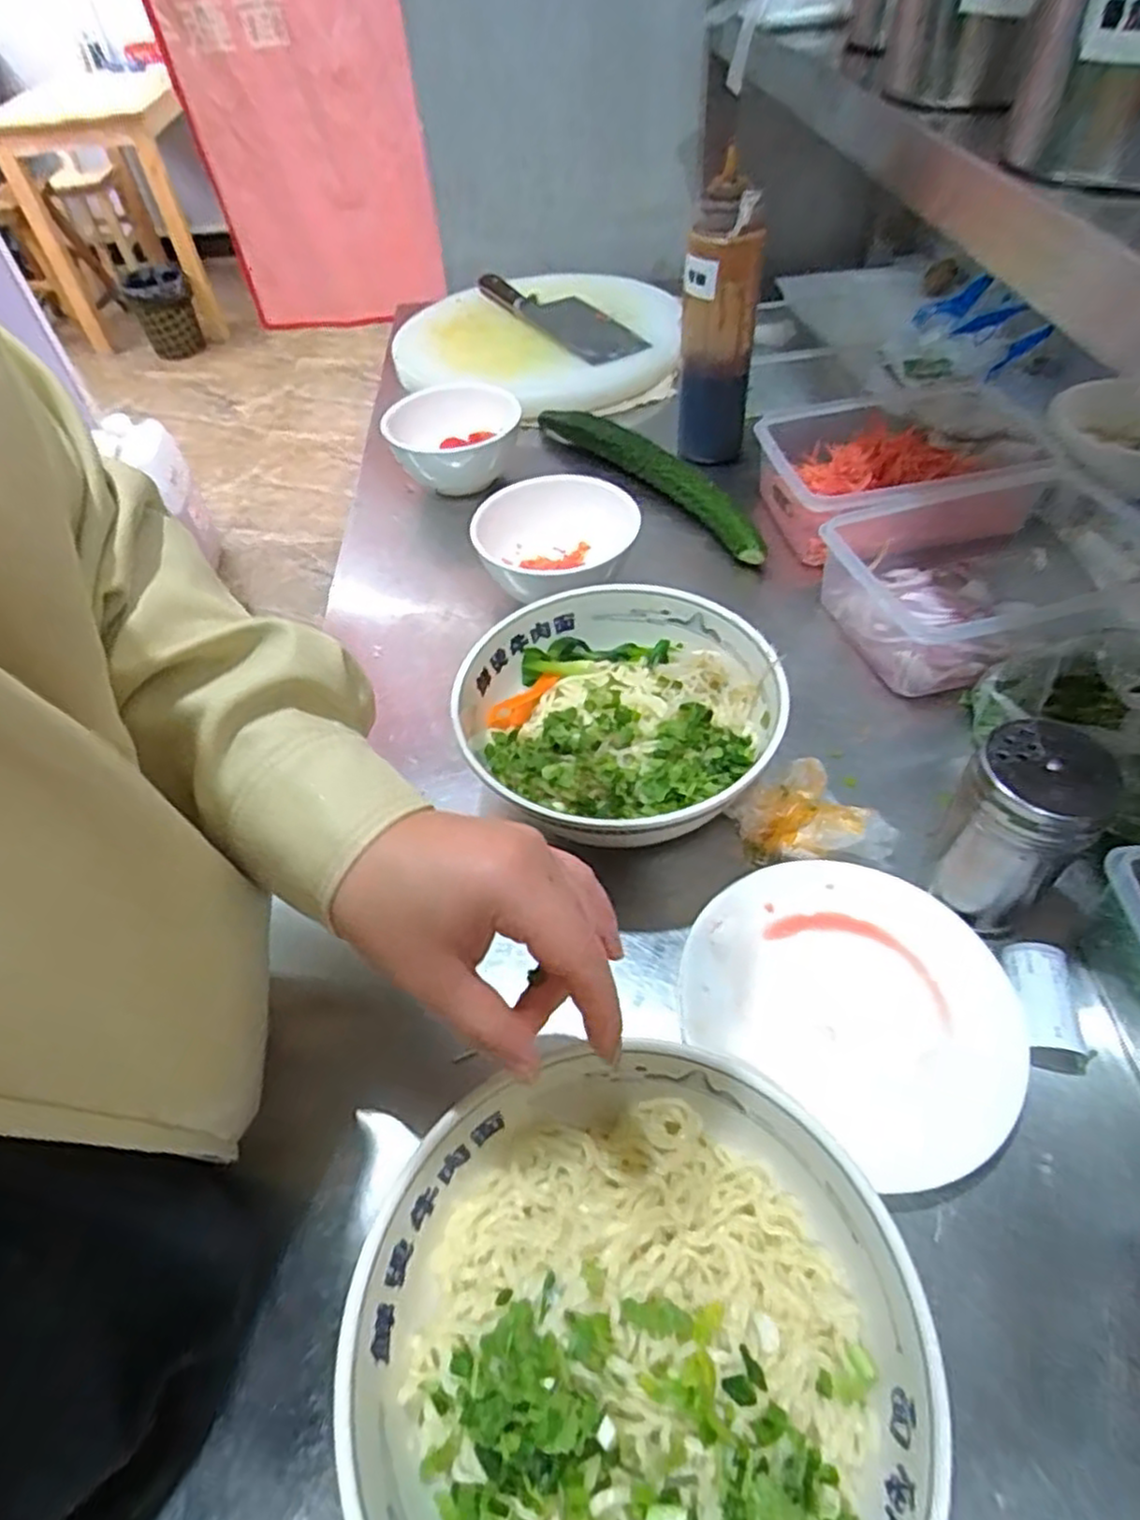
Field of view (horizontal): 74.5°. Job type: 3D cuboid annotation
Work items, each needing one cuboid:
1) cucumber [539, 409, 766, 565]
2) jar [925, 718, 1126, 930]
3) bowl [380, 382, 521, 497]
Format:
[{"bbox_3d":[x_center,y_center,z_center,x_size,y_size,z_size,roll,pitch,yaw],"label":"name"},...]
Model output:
[{"bbox_3d":[0.078,-0.283,0.733,0.033,0.038,0.324,-27,54,-22],"label":"cucumber"},{"bbox_3d":[0.233,0.037,0.397,0.061,0.117,0.056,-2,51,3],"label":"jar"},{"bbox_3d":[-0.120,-0.336,0.771,0.132,0.066,0.120,0,49,-1],"label":"bowl"}]

